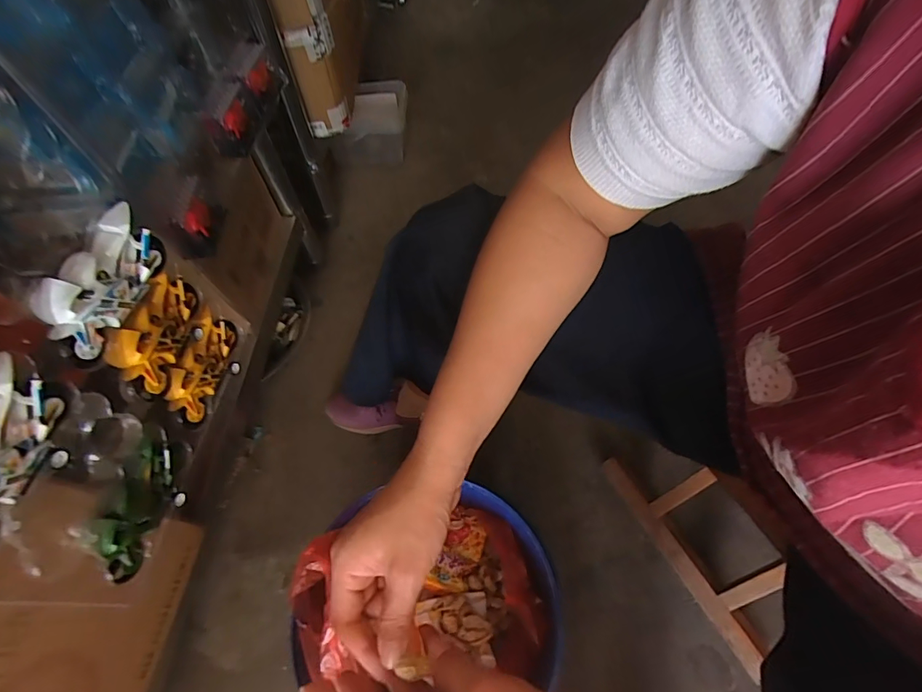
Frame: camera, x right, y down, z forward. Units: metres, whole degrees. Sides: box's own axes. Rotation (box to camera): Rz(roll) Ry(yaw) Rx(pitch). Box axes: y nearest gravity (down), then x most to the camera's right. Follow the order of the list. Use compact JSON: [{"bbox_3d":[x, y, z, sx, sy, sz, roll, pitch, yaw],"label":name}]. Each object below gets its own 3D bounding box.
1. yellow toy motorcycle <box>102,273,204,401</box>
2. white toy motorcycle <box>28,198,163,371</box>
[{"bbox_3d":[-0.248,-0.013,0.374,0.025,0.060,0.100,7,61,7],"label":"yellow toy motorcycle"},{"bbox_3d":[-0.255,-0.045,0.323,0.027,0.052,0.107,9,61,8],"label":"white toy motorcycle"}]

